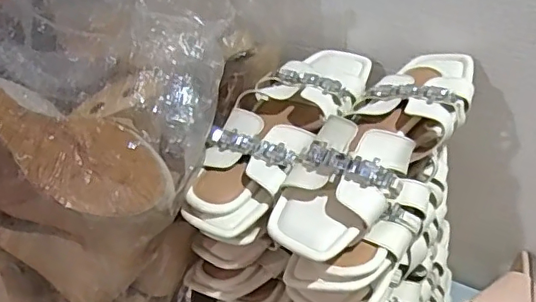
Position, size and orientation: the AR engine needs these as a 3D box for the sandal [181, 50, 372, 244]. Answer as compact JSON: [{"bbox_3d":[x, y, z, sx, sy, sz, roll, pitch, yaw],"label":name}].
[{"bbox_3d":[0.012,-0.026,0.534,0.105,0.040,0.255,20,56,28],"label":"sandal"}]

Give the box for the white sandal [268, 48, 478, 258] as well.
[{"bbox_3d":[0.098,-0.009,0.482,0.101,0.060,0.254,27,46,34],"label":"white sandal"}]

